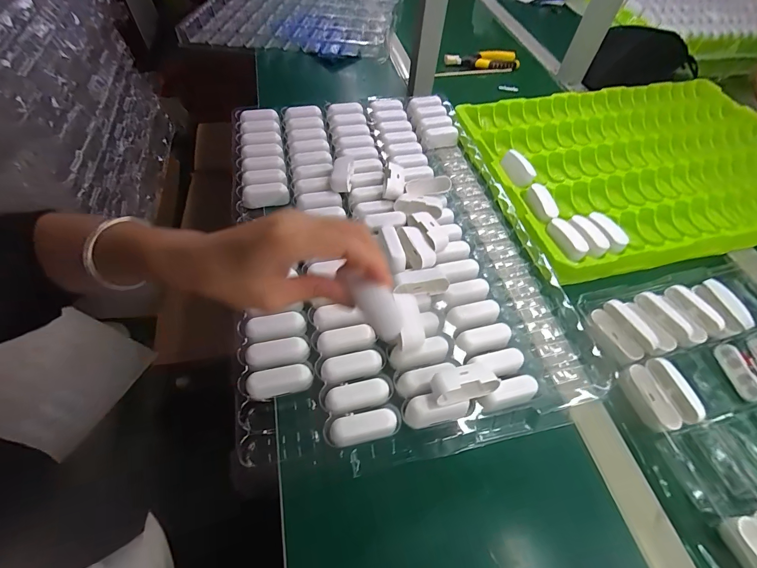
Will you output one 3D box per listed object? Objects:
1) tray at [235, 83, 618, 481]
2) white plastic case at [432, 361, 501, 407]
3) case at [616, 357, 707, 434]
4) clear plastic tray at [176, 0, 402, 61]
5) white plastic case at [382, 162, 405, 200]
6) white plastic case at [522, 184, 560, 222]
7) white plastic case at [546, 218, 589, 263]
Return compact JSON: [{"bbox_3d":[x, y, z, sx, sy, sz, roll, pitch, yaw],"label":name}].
[{"bbox_3d":[0.005,-0.089,0.459,0.371,0.037,0.556,-9,57,-10],"label":"tray"},{"bbox_3d":[0.084,0.097,0.337,0.066,0.028,0.030,-14,58,-12],"label":"white plastic case"},{"bbox_3d":[0.287,0.117,0.360,0.042,0.048,0.065,-12,57,-11],"label":"case"},{"bbox_3d":[-0.186,-0.685,0.841,0.462,0.033,0.429,3,56,-1],"label":"clear plastic tray"},{"bbox_3d":[0.022,-0.141,0.489,0.028,0.027,0.058,6,57,2],"label":"white plastic case"},{"bbox_3d":[0.231,-0.115,0.490,0.025,0.019,0.065,-7,57,-7],"label":"white plastic case"},{"bbox_3d":[0.252,-0.060,0.460,0.027,0.017,0.064,-12,58,-10],"label":"white plastic case"}]

